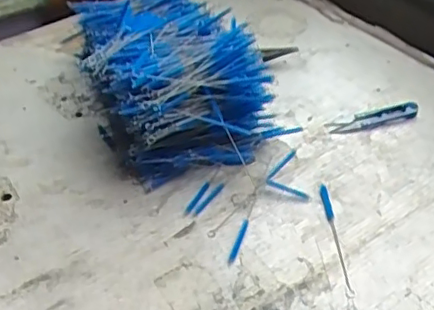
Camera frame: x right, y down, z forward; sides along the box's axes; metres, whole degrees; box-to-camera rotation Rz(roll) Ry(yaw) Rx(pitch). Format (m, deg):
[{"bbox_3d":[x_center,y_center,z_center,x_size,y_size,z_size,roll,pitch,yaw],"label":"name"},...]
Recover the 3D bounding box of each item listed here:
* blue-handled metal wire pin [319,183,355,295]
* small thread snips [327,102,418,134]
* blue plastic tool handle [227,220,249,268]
[{"bbox_3d":[0.108,0.074,0.528,0.007,0.004,0.128,-5,41,0],"label":"blue-handled metal wire pin"},{"bbox_3d":[0.173,-0.042,0.645,0.106,0.009,0.025,-12,41,-9],"label":"small thread snips"},{"bbox_3d":[0.020,0.077,0.528,0.008,0.004,0.051,10,43,16],"label":"blue plastic tool handle"}]

